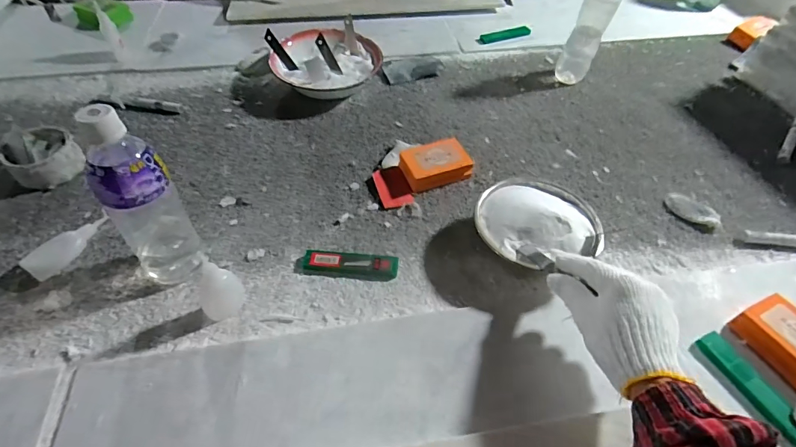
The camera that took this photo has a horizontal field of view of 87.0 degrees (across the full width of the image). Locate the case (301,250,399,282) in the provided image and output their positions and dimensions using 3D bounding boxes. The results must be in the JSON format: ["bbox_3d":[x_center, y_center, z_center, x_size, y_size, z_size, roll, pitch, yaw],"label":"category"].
[{"bbox_3d":[-0.057,0.050,0.505,0.111,0.011,0.030,6,49,2],"label":"case"}]

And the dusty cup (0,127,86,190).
[{"bbox_3d":[-0.488,-0.092,0.574,0.077,0.054,0.081,36,56,24],"label":"dusty cup"}]

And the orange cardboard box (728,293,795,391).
[{"bbox_3d":[0.407,0.127,0.437,0.062,0.034,0.092,-14,52,-15],"label":"orange cardboard box"}]

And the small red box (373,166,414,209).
[{"bbox_3d":[-0.007,-0.052,0.596,0.045,0.008,0.073,-13,51,-14],"label":"small red box"}]

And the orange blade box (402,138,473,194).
[{"bbox_3d":[0.054,-0.085,0.610,0.096,0.035,0.069,-16,52,-17],"label":"orange blade box"}]

